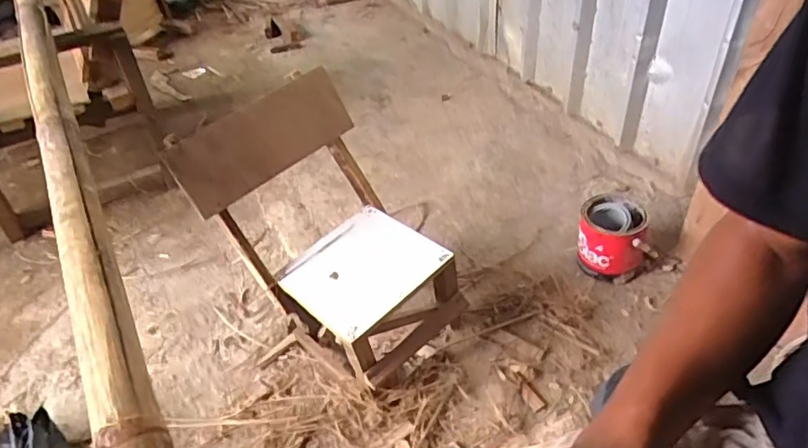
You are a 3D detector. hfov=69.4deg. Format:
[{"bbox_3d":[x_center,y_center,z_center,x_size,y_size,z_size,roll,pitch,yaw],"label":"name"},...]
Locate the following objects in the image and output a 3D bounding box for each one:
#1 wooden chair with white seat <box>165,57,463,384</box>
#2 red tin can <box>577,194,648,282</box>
[{"bbox_3d":[-0.137,0.017,1.213,0.441,0.487,0.348,23,49,29],"label":"wooden chair with white seat"},{"bbox_3d":[0.499,0.034,1.412,0.155,0.145,0.153,5,42,13],"label":"red tin can"}]

